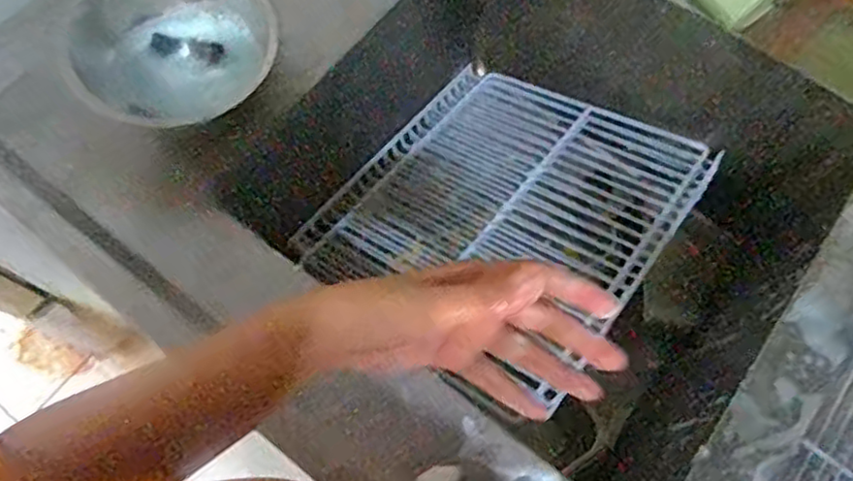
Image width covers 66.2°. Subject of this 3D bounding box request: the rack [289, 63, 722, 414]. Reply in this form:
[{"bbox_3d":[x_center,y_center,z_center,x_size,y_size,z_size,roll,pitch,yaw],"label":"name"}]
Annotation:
[{"bbox_3d":[0.089,-0.033,0.799,0.377,0.043,0.389,30,68,26],"label":"rack"}]

